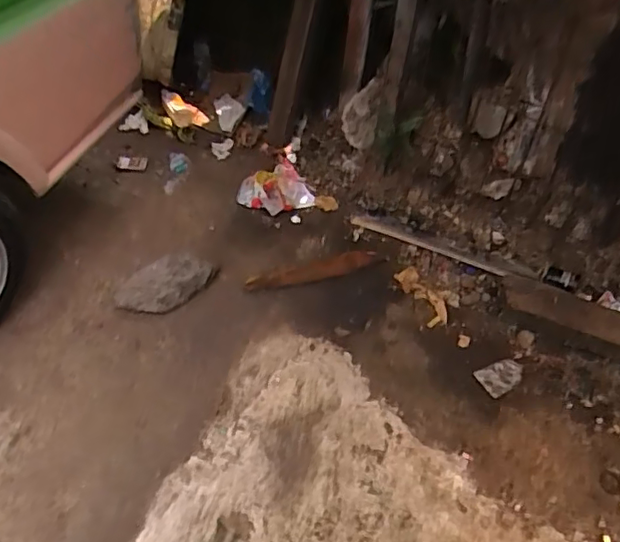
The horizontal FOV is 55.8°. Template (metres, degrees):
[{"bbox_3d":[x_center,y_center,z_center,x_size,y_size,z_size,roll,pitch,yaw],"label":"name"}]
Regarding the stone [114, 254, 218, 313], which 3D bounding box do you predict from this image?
[{"bbox_3d":[-0.388,0.040,1.612,0.285,0.115,0.108,-23,55,-24],"label":"stone"}]

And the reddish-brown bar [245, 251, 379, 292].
[{"bbox_3d":[0.005,-0.003,1.726,0.385,0.025,0.064,-13,68,-2],"label":"reddish-brown bar"}]

